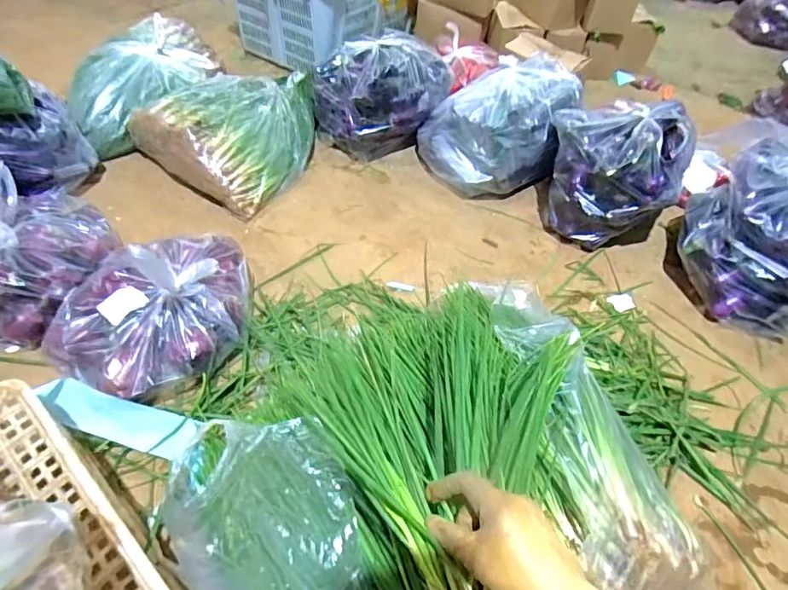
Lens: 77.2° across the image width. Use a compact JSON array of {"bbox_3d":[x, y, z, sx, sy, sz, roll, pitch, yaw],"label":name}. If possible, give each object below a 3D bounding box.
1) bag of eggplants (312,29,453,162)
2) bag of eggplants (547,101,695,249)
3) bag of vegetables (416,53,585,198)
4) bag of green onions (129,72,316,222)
[{"bbox_3d":[-0.020,-0.594,1.461,0.377,0.236,0.264,-28,57,-26],"label":"bag of eggplants"},{"bbox_3d":[0.543,-0.296,1.241,0.292,0.286,0.274,6,49,-1],"label":"bag of eggplants"},{"bbox_3d":[0.298,-0.502,1.416,0.381,0.238,0.441,23,51,14],"label":"bag of vegetables"},{"bbox_3d":[-0.414,-0.471,1.357,0.394,0.183,0.470,26,52,16],"label":"bag of green onions"}]

